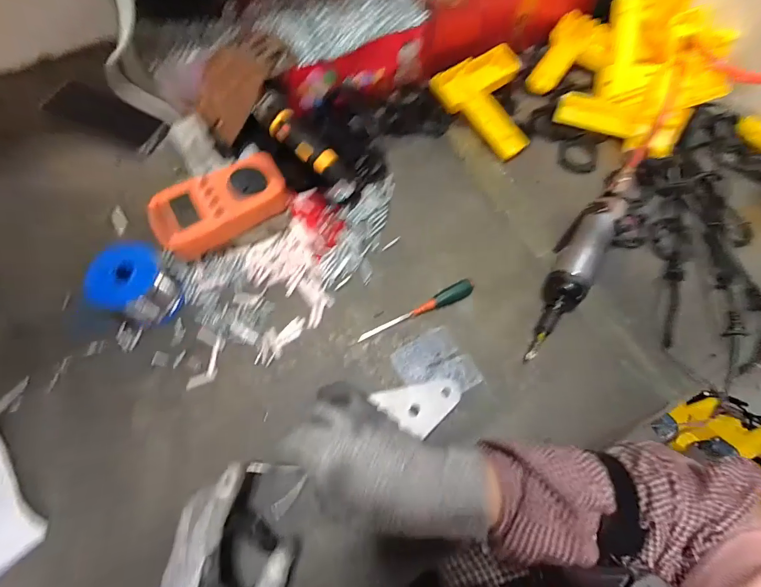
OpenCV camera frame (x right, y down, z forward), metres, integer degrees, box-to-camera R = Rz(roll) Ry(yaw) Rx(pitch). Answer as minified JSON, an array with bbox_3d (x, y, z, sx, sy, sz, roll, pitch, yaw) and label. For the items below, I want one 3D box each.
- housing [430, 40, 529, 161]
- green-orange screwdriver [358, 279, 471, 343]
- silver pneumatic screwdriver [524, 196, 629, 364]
[{"bbox_3d":[0.161,-0.264,0.505,0.129,0.034,0.145,-41,76,-15],"label":"housing"},{"bbox_3d":[0.041,0.020,0.396,0.133,0.013,0.016,-26,73,-12],"label":"green-orange screwdriver"},{"bbox_3d":[0.209,-0.018,0.403,0.050,0.043,0.203,28,71,8],"label":"silver pneumatic screwdriver"}]

